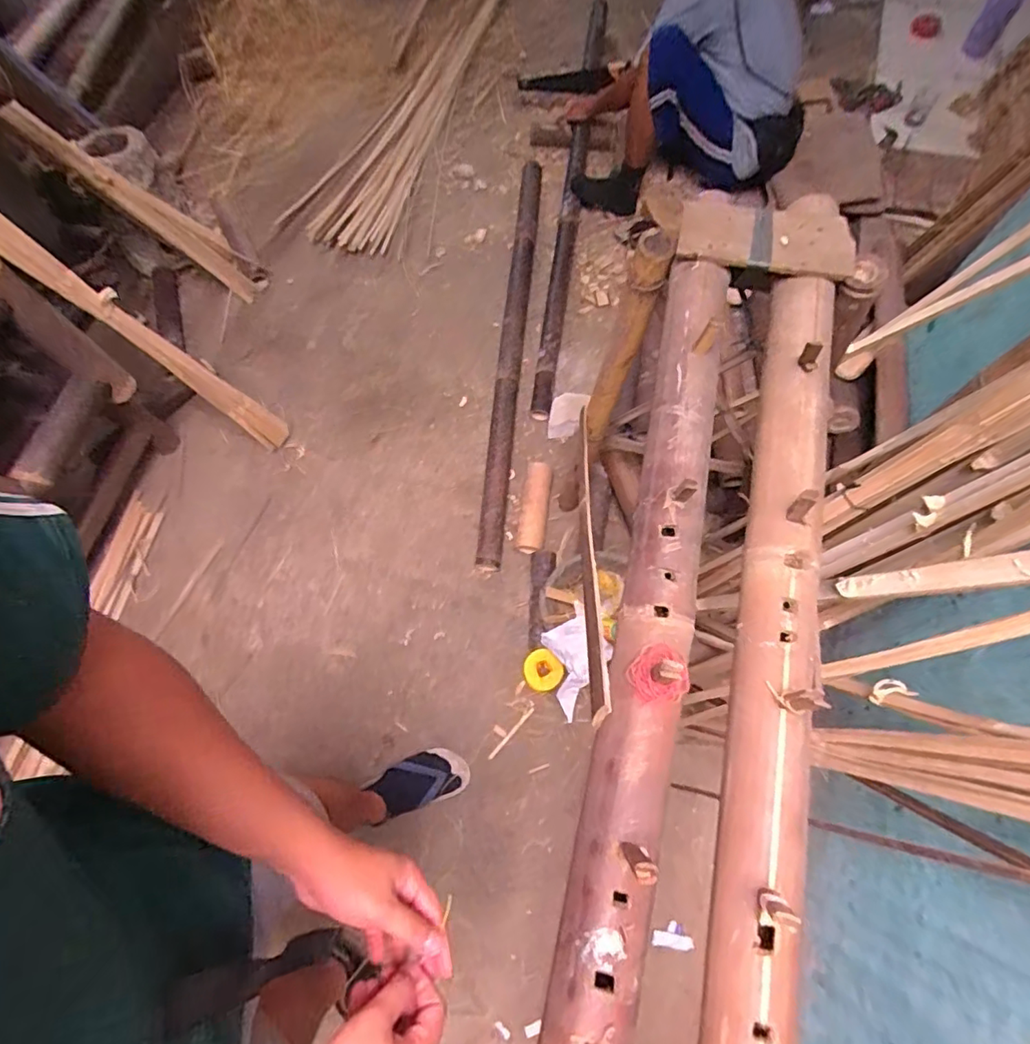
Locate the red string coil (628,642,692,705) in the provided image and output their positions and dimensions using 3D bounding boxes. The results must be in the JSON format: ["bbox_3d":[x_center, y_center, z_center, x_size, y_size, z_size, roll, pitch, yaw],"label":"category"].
[{"bbox_3d":[0.121,0.129,0.461,0.044,0.022,0.046,-1,70,2],"label":"red string coil"}]

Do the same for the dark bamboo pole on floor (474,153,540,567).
[{"bbox_3d":[-0.005,-0.555,1.670,0.073,0.057,1.472,4,70,4],"label":"dark bamboo pole on floor"}]

